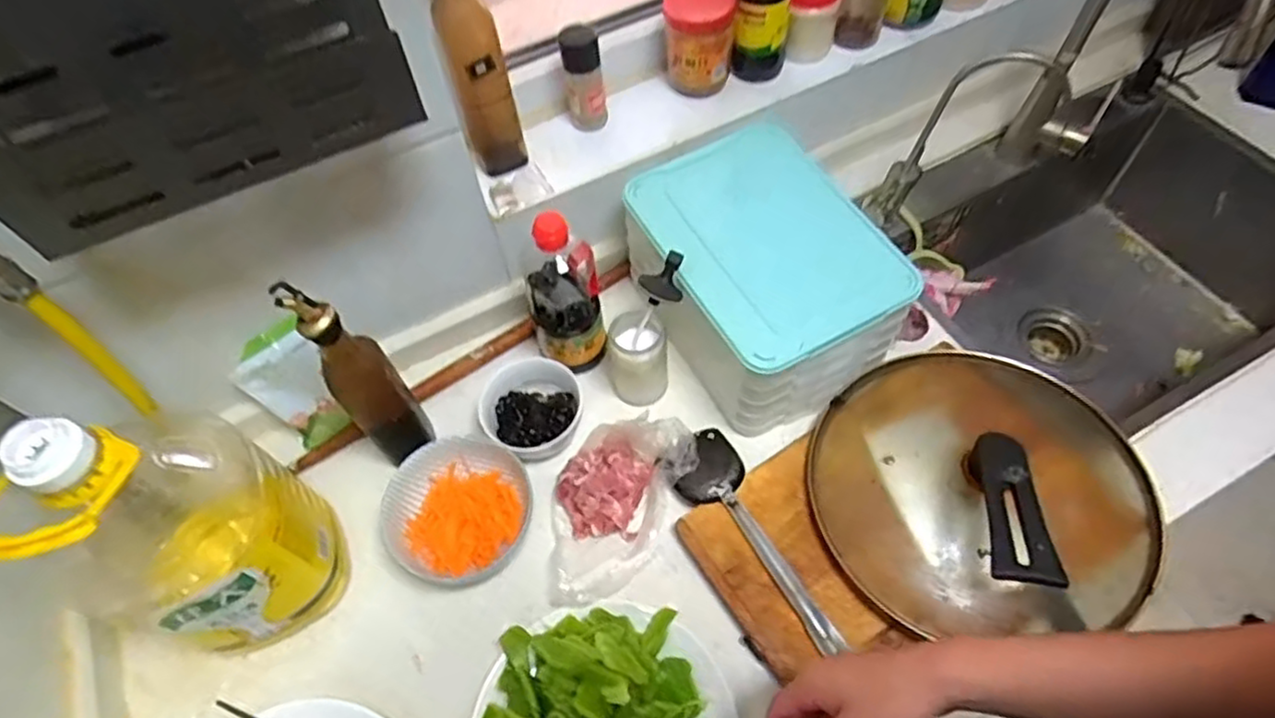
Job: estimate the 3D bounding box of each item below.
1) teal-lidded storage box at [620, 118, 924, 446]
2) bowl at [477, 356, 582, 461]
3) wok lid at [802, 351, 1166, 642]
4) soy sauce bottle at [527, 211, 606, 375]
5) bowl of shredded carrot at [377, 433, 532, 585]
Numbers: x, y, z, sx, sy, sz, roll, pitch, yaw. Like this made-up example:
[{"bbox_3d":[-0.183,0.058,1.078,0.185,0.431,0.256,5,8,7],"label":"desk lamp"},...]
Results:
[{"bbox_3d":[0.132,-0.093,0.796,0.225,0.157,0.288,-29,60,-14],"label":"teal-lidded storage box"},{"bbox_3d":[-0.120,0.056,0.795,0.111,0.047,0.106,-2,58,2],"label":"bowl"},{"bbox_3d":[0.340,0.105,0.691,0.320,0.110,0.293,-2,58,2],"label":"wok lid"},{"bbox_3d":[-0.083,-0.069,0.769,0.079,0.202,0.080,-2,58,2],"label":"soy sauce bottle"},{"bbox_3d":[-0.193,0.155,0.734,0.140,0.060,0.140,-2,58,2],"label":"bowl of shredded carrot"}]

